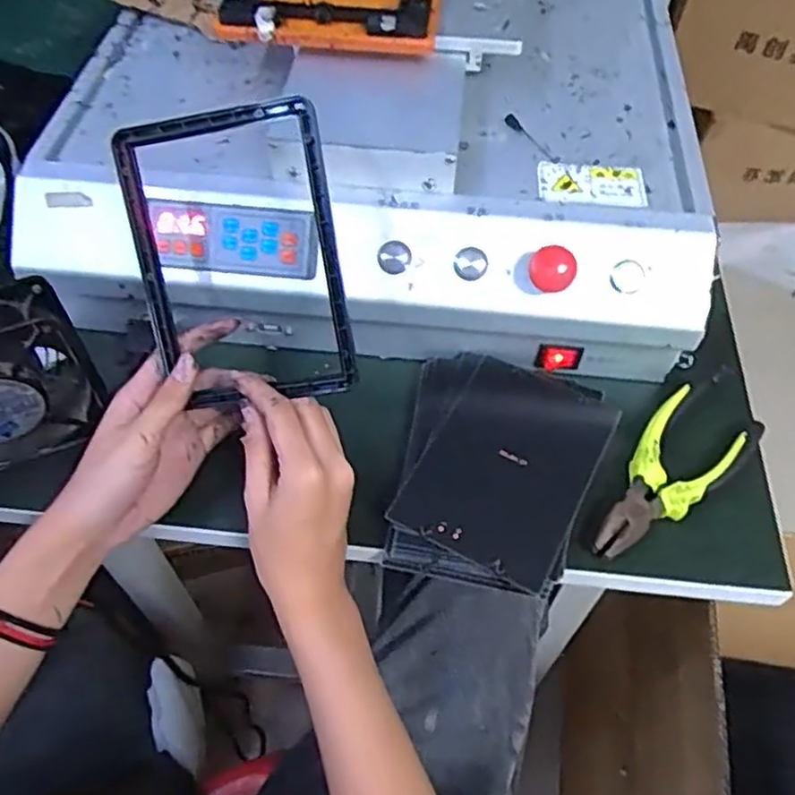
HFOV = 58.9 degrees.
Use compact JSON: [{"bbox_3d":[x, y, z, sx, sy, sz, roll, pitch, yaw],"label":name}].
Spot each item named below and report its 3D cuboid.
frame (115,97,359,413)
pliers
[{"bbox_3d":[-0.092,-0.077,0.409,0.119,0.164,0.020,-8,12,9],"label":"frame"},{"bbox_3d":[0.190,0.040,0.468,0.060,0.020,0.181,38,62,22],"label":"pliers"}]

